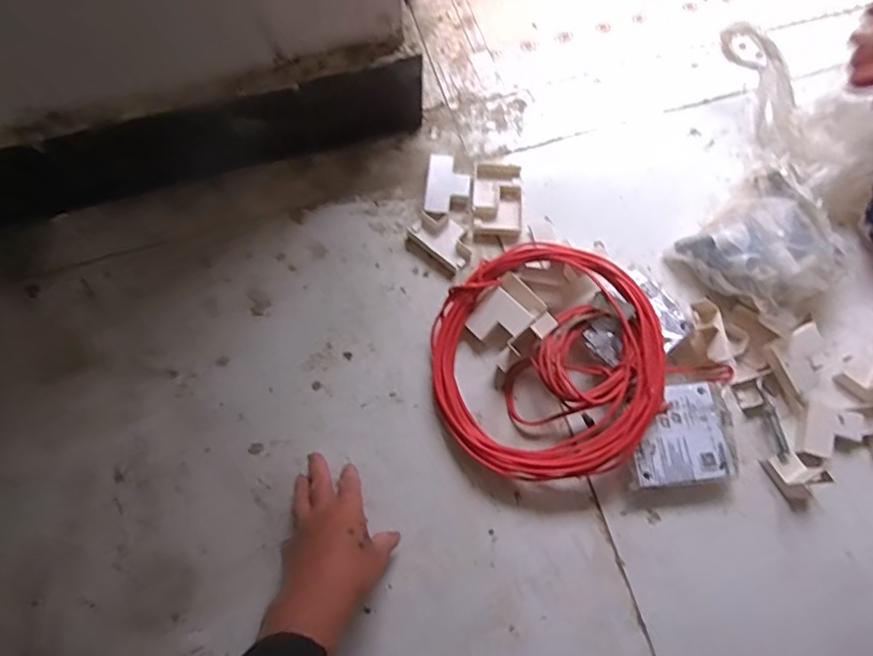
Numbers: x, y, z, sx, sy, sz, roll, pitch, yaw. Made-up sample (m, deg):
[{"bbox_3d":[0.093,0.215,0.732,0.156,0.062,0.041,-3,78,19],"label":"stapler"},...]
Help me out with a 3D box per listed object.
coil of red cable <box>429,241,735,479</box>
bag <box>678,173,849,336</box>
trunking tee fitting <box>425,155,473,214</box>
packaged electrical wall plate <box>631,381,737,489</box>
[{"bbox_3d":[0.110,0.028,0.505,0.223,0.070,0.221,0,74,0],"label":"coil of red cable"},{"bbox_3d":[0.336,-0.080,0.552,0.146,0.059,0.133,-37,77,-10],"label":"bag"},{"bbox_3d":[0.014,-0.149,0.590,0.045,0.018,0.067,6,74,1],"label":"trunking tee fitting"},{"bbox_3d":[0.221,0.098,0.509,0.087,0.028,0.092,0,74,0],"label":"packaged electrical wall plate"}]

